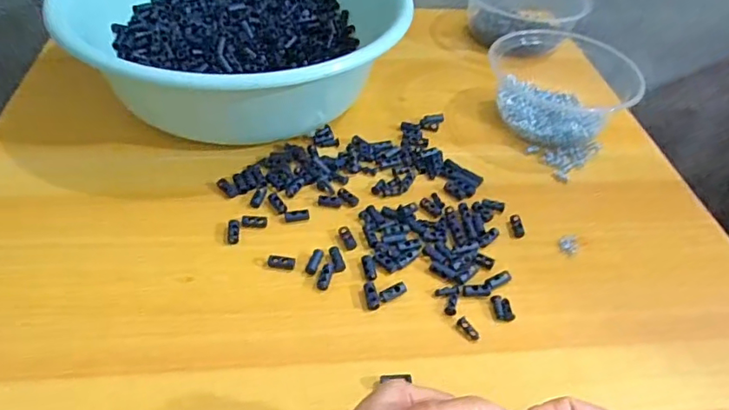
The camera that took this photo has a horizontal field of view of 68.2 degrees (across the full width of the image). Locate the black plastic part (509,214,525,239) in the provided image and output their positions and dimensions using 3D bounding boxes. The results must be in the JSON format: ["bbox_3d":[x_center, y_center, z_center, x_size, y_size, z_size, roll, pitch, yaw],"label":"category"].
[{"bbox_3d":[0.118,0.016,0.415,0.010,0.004,0.023,4,44,-3],"label":"black plastic part"}]

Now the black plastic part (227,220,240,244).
[{"bbox_3d":[-0.095,0.018,0.390,0.008,0.004,0.022,-1,45,-9],"label":"black plastic part"}]

